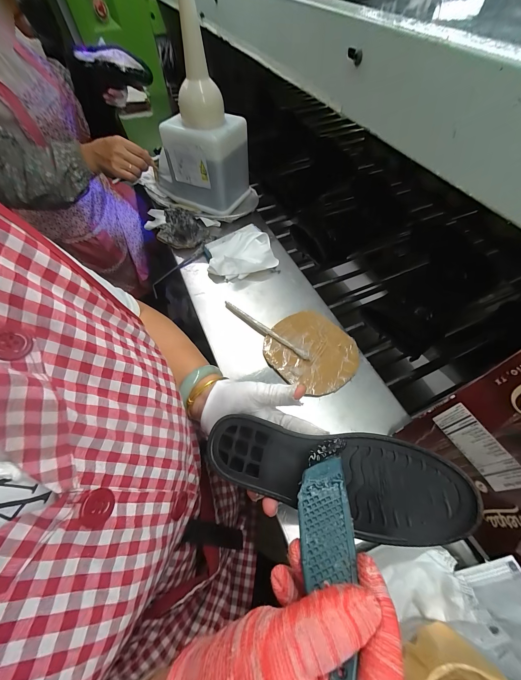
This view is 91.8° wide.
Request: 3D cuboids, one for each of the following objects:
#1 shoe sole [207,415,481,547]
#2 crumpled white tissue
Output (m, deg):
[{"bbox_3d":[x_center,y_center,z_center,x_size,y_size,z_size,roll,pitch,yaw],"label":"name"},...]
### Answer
[{"bbox_3d":[0.053,0.116,0.219,0.211,0.026,0.074,5,76,16],"label":"shoe sole"},{"bbox_3d":[-0.049,-0.194,0.556,0.142,0.039,0.134,-16,60,-9],"label":"crumpled white tissue"}]

